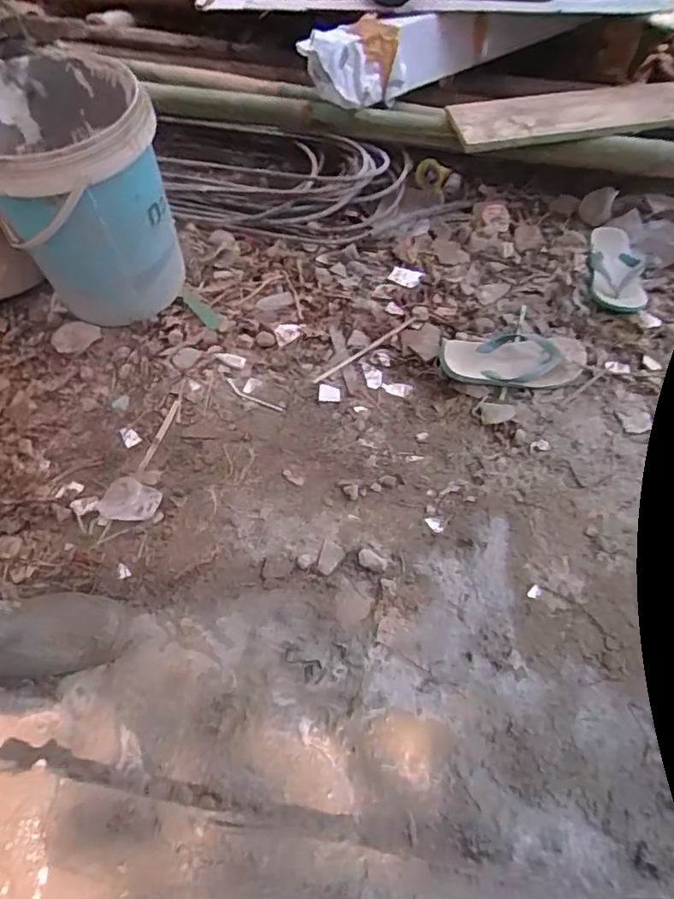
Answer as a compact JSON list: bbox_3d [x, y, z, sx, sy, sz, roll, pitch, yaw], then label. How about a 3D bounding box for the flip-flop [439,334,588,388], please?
[{"bbox_3d":[0.326,-0.160,1.022,0.266,0.031,0.112,5,57,3],"label":"flip-flop"}]

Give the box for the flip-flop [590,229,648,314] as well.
[{"bbox_3d":[0.574,-0.380,1.147,0.110,0.035,0.253,7,58,5],"label":"flip-flop"}]

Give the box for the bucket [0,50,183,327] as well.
[{"bbox_3d":[-0.462,-0.452,1.023,0.281,0.366,0.354,-20,55,-12],"label":"bucket"}]

